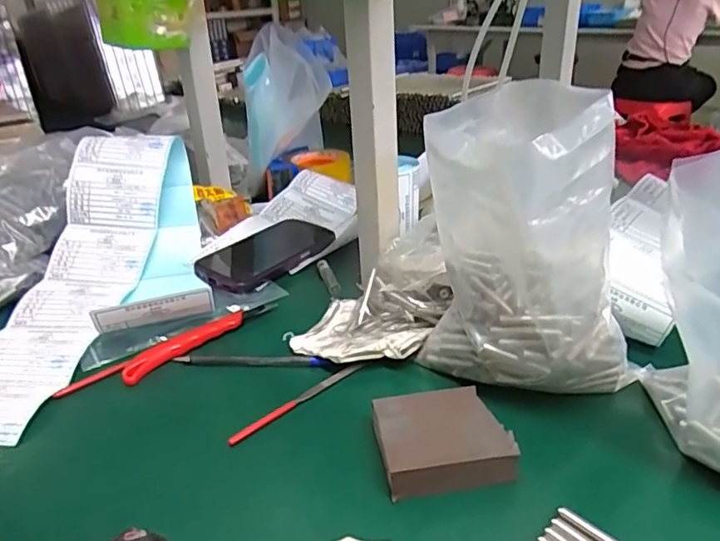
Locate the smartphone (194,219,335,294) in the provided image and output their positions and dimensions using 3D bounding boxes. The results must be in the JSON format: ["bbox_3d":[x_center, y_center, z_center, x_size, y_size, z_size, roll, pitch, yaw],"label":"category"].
[{"bbox_3d":[-0.102,-0.020,0.655,0.089,0.013,0.174,16,32,32],"label":"smartphone"}]

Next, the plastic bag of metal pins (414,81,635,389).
[{"bbox_3d":[0.117,-0.010,0.407,0.120,0.208,0.116,-19,31,-29],"label":"plastic bag of metal pins"}]

